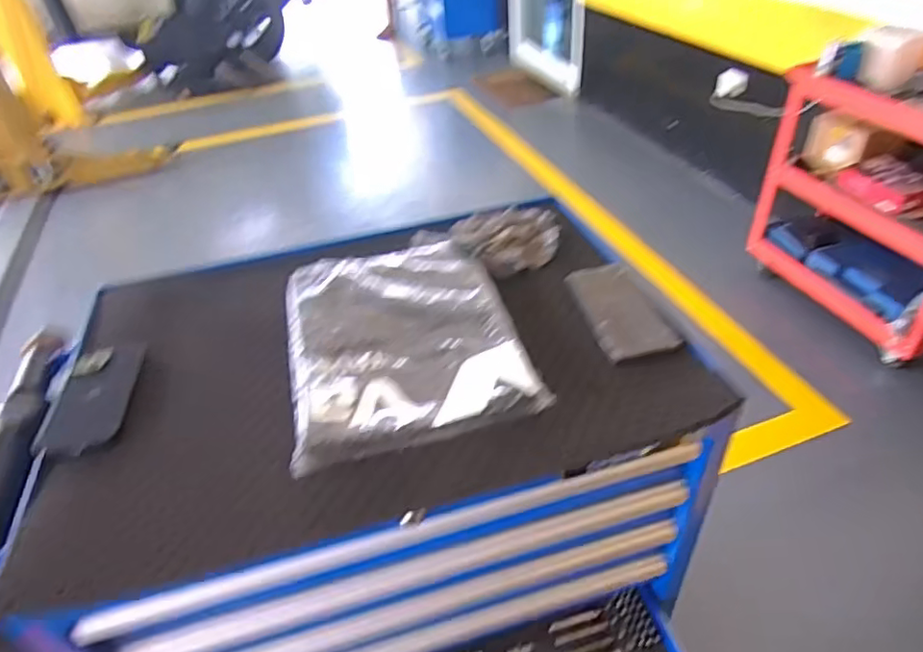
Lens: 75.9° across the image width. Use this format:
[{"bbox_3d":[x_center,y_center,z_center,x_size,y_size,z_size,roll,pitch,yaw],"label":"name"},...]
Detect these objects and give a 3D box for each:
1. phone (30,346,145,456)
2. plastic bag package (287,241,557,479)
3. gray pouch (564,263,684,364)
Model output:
[{"bbox_3d":[-0.388,0.074,0.626,0.072,0.014,0.151,-7,40,-3],"label":"phone"},{"bbox_3d":[-0.071,0.007,0.674,0.240,0.020,0.315,-11,40,-8],"label":"plastic bag package"},{"bbox_3d":[0.183,-0.024,0.695,0.081,0.006,0.168,-10,40,-6],"label":"gray pouch"}]

